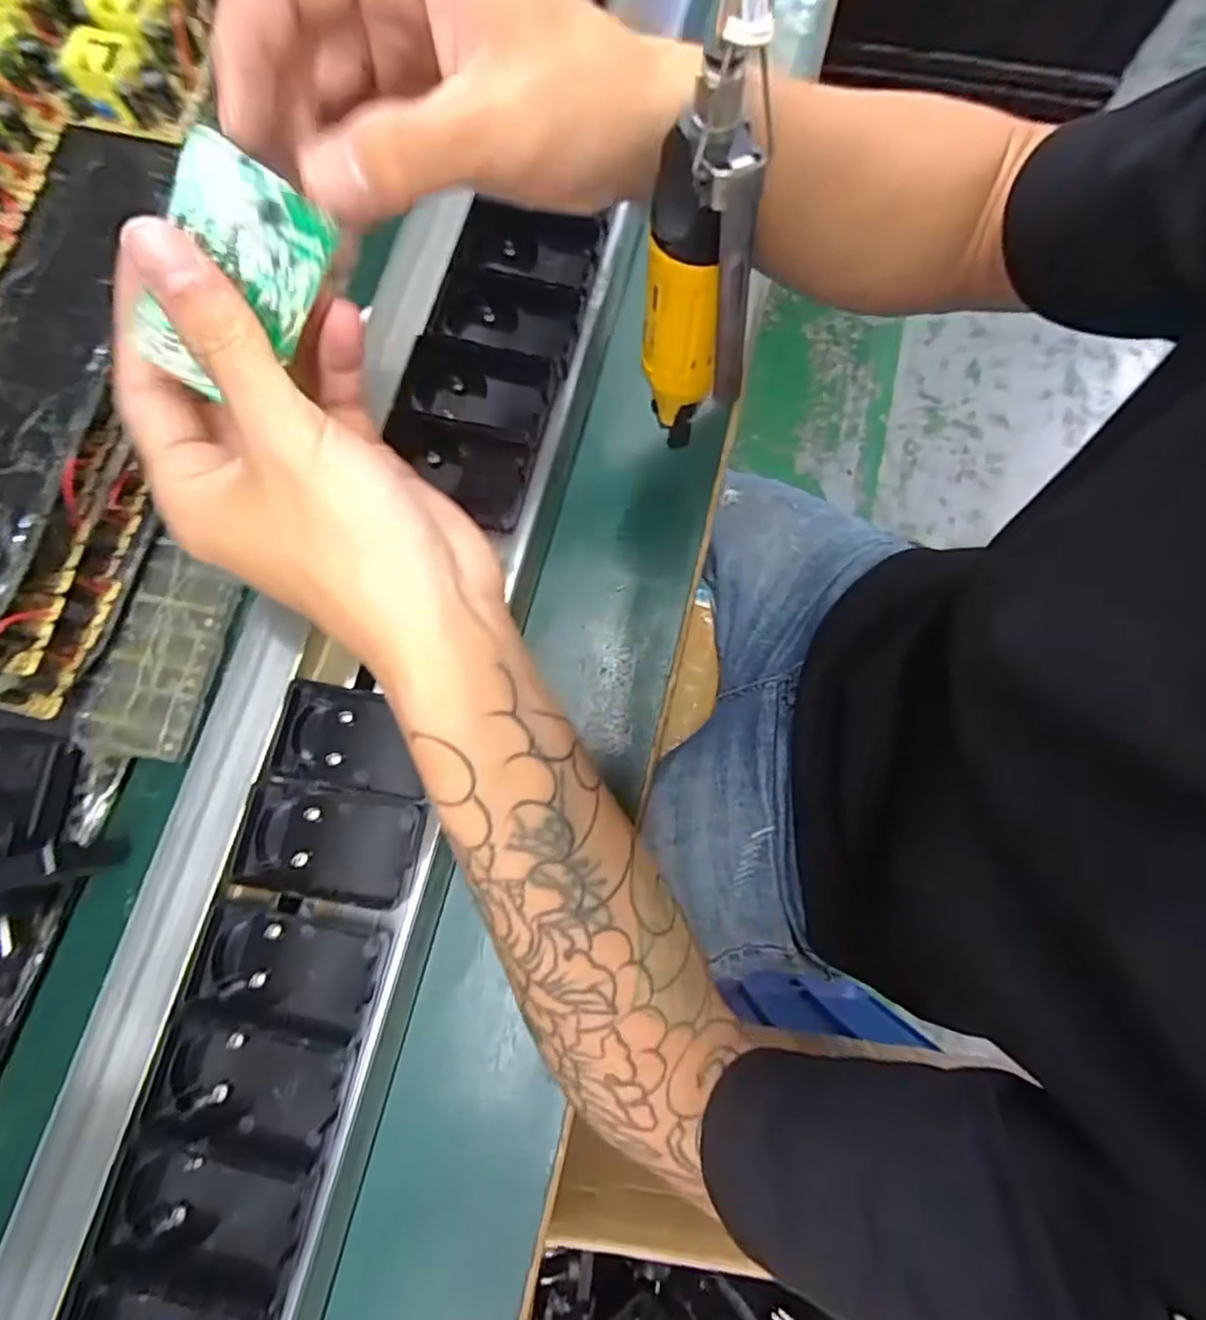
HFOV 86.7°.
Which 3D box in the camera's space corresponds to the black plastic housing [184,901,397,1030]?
[{"bbox_3d":[-0.126,0.124,0.262,0.071,0.022,0.038,11,77,3],"label":"black plastic housing"}]

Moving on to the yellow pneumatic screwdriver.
[{"bbox_3d":[0.033,-0.126,0.220,0.034,0.140,0.040,4,77,1],"label":"yellow pneumatic screwdriver"}]

